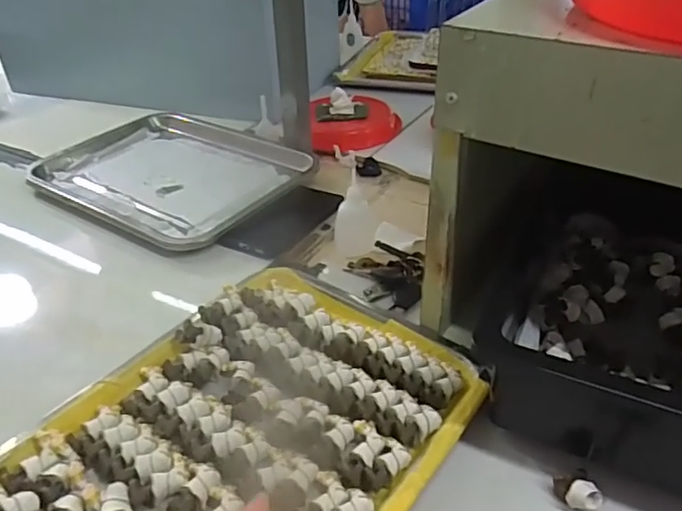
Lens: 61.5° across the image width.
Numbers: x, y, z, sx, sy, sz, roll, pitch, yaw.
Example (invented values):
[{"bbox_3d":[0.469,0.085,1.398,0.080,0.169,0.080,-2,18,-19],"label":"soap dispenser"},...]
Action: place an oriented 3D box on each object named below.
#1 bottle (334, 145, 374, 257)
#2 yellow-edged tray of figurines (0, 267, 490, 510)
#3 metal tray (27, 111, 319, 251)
[{"bbox_3d":[0.014,-0.053,0.623,0.042,0.101,0.038,-4,36,-2],"label":"bottle"},{"bbox_3d":[-0.071,0.130,0.424,0.252,0.036,0.350,21,42,29],"label":"yellow-edged tray of figurines"},{"bbox_3d":[-0.241,-0.126,0.803,0.374,0.019,0.287,22,42,29],"label":"metal tray"}]

